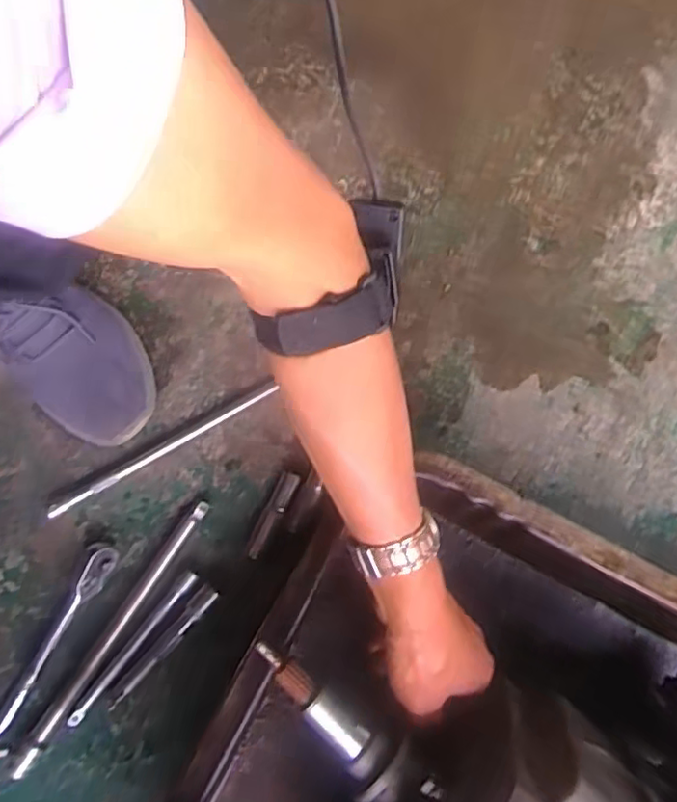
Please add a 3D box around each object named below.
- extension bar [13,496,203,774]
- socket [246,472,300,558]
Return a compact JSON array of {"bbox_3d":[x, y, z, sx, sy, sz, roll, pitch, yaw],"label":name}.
[{"bbox_3d":[-0.188,0.193,0.525,0.015,0.020,0.248,33,79,6],"label":"extension bar"},{"bbox_3d":[-0.058,0.100,0.549,0.017,0.016,0.079,25,79,4],"label":"socket"}]

